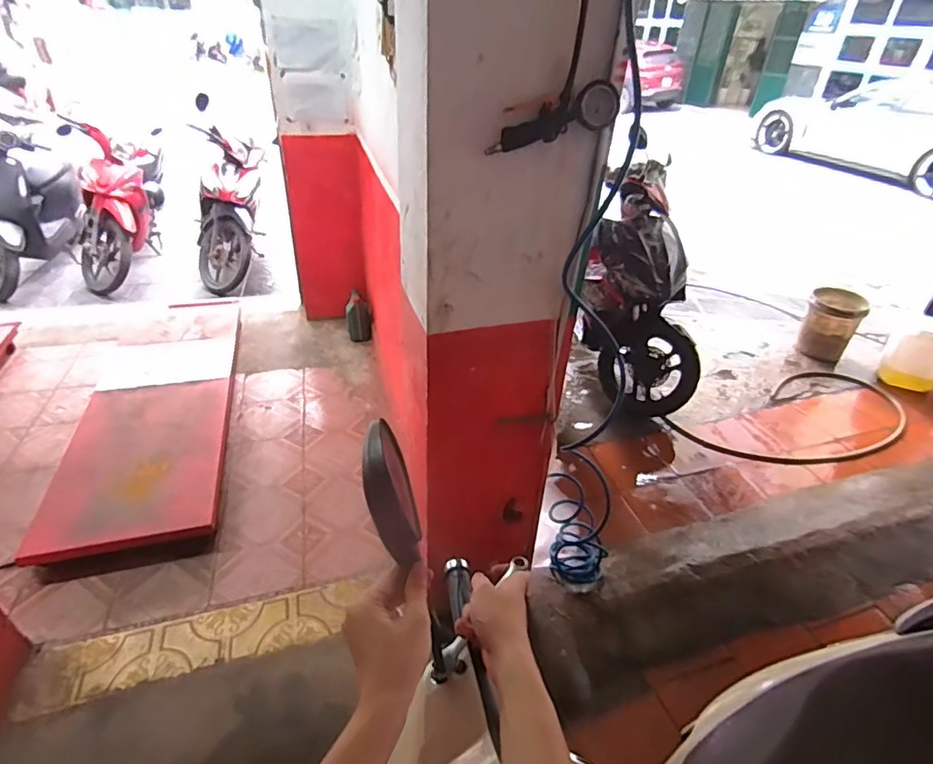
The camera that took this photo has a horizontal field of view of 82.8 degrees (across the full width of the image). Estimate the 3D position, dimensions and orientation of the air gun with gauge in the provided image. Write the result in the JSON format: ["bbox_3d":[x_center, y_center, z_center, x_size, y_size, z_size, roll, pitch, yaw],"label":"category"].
[{"bbox_3d":[0.144,-0.448,0.905,0.236,0.081,0.036,-17,34,4],"label":"air gun with gauge"}]

